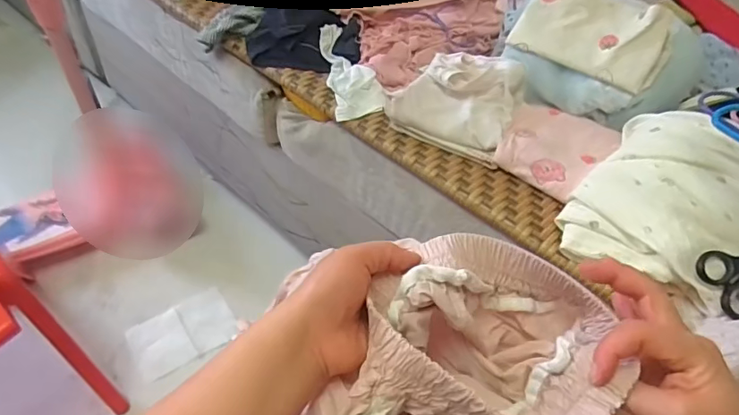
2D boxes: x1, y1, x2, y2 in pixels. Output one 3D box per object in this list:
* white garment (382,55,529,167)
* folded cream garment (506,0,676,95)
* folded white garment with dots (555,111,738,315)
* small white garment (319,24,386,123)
[{"bbox_3d":[0.118,-0.144,0.669,0.144,0.056,0.154,22,48,13],"label":"white garment"},{"bbox_3d":[0.292,-0.234,0.666,0.185,0.030,0.142,24,73,19],"label":"folded cream garment"},{"bbox_3d":[0.328,-0.011,0.532,0.178,0.084,0.218,36,53,24],"label":"folded white garment with dots"},{"bbox_3d":[-0.028,-0.196,0.729,0.067,0.028,0.198,-5,48,-12],"label":"small white garment"}]

